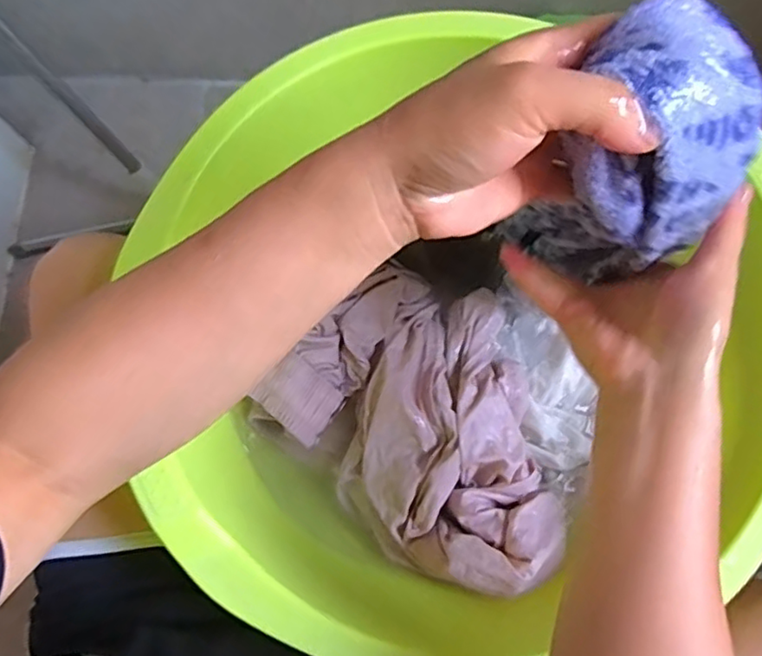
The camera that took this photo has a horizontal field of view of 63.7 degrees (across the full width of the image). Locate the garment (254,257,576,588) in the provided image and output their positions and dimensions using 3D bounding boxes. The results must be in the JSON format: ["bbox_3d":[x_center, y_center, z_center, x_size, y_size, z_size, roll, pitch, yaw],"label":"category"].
[{"bbox_3d":[0.046,0.070,0.466,0.187,0.060,0.231,-42,81,-11],"label":"garment"}]

